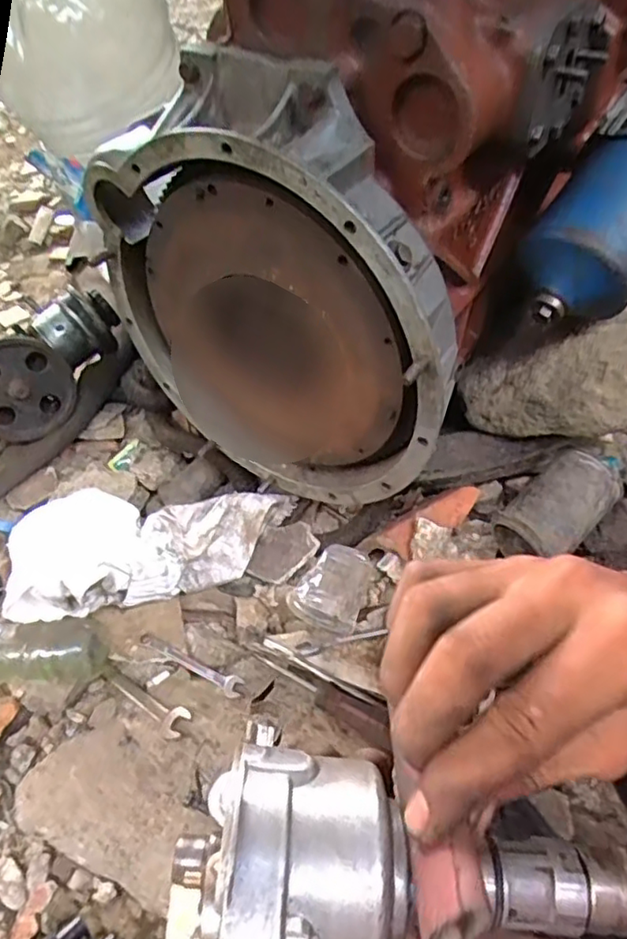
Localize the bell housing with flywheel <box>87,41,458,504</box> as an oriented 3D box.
[{"bbox_3d":[-0.033,-0.141,0.573,0.351,0.360,0.095,25,58,27],"label":"bell housing with flywheel"}]

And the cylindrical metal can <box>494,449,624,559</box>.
[{"bbox_3d":[0.252,0.047,0.651,0.120,0.083,0.072,-37,54,-21],"label":"cylindrical metal can"}]

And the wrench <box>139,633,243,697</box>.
[{"bbox_3d":[-0.128,0.198,0.644,0.125,0.004,0.020,21,54,20],"label":"wrench"}]

